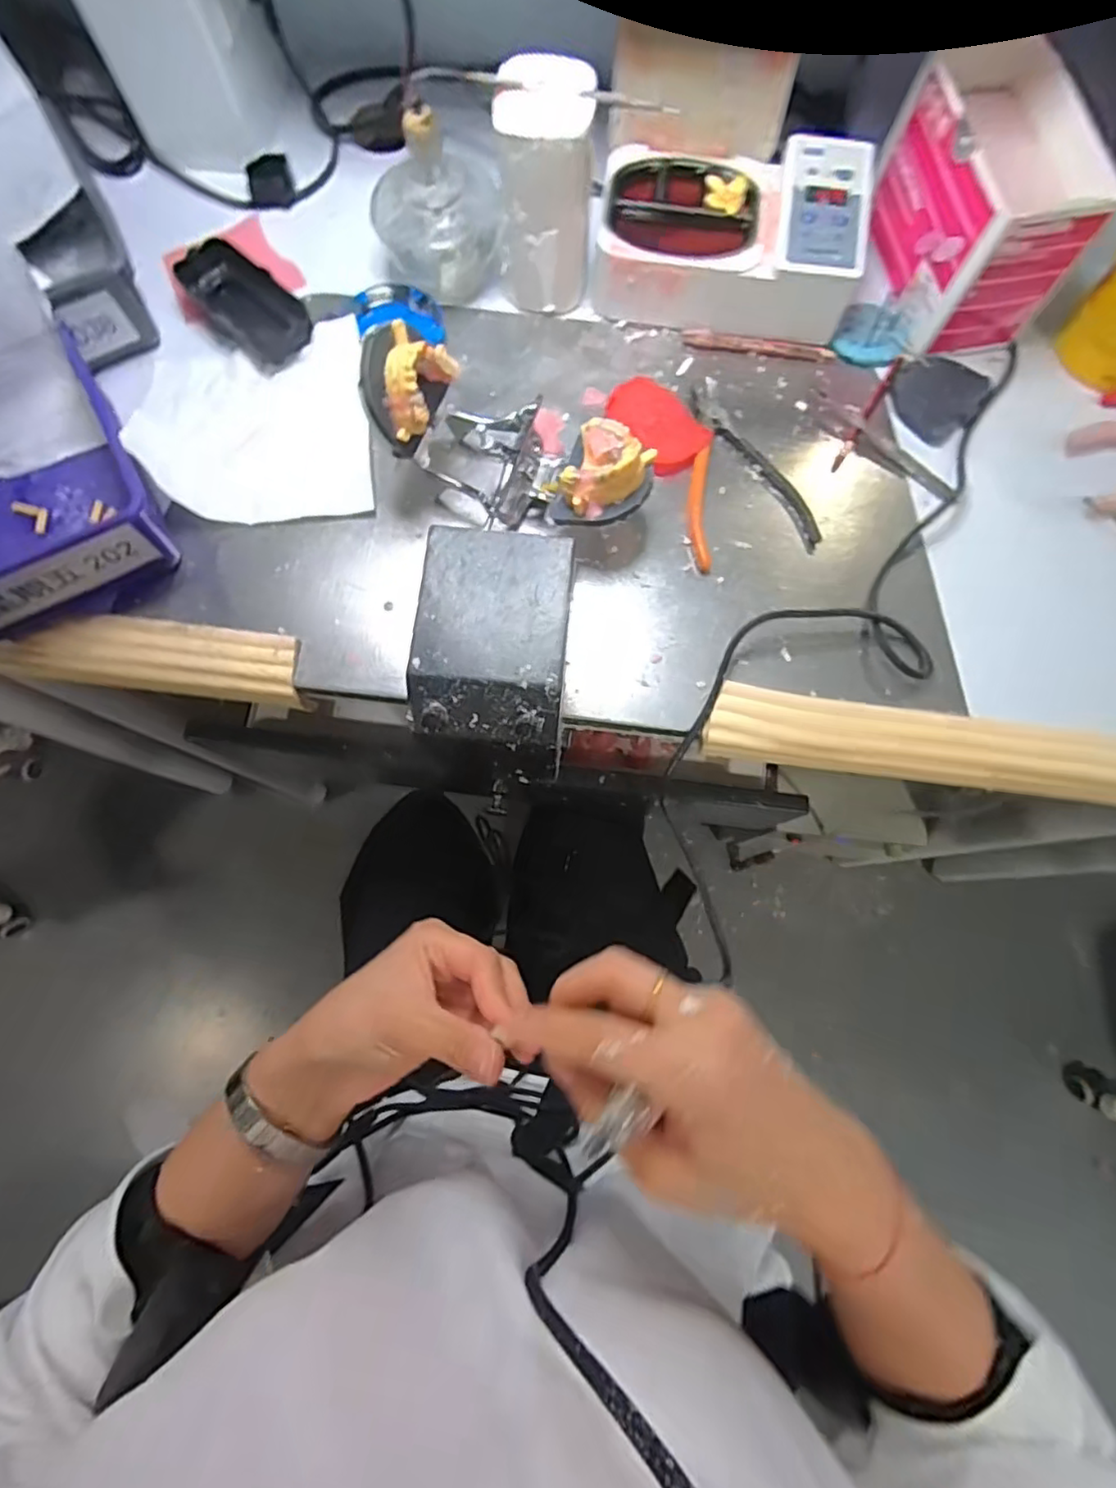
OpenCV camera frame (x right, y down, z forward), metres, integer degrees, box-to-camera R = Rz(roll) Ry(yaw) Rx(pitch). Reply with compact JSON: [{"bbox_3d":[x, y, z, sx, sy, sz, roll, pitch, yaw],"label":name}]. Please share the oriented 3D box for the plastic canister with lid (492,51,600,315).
[{"bbox_3d":[-0.008,-0.378,0.437,0.062,0.126,0.057,3,76,1],"label":"plastic canister with lid"}]

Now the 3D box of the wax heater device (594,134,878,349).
[{"bbox_3d":[0.125,-0.379,0.468,0.191,0.063,0.126,11,76,3],"label":"wax heater device"}]

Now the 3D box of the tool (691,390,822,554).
[{"bbox_3d":[0.146,-0.204,0.459,0.022,0.010,0.147,-34,78,-8],"label":"tool"}]

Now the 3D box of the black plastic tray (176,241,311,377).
[{"bbox_3d":[-0.236,-0.331,0.474,0.111,0.024,0.054,39,79,9],"label":"black plastic tray"}]

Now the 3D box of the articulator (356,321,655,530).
[{"bbox_3d":[-0.024,-0.203,0.410,0.175,0.099,0.095,17,76,4],"label":"articulator"}]

